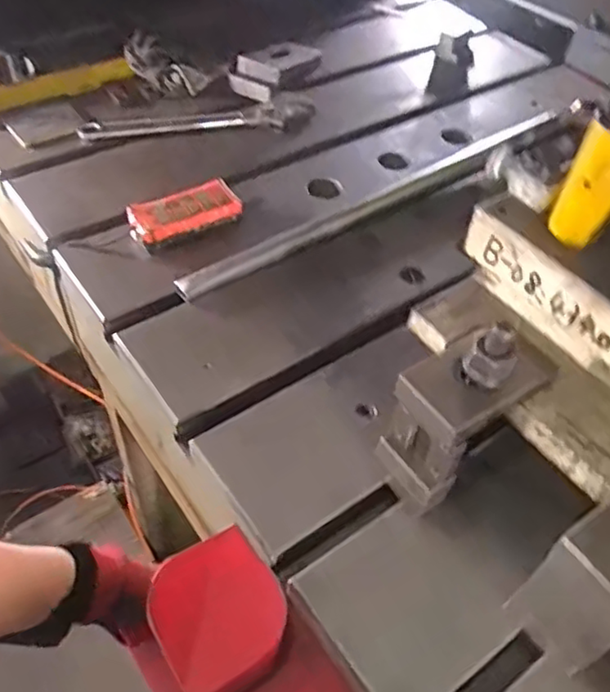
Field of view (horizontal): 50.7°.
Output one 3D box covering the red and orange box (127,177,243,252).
[{"bbox_3d":[-0.184,-0.199,0.978,0.168,0.049,0.074,-27,56,-24],"label":"red and orange box"}]

